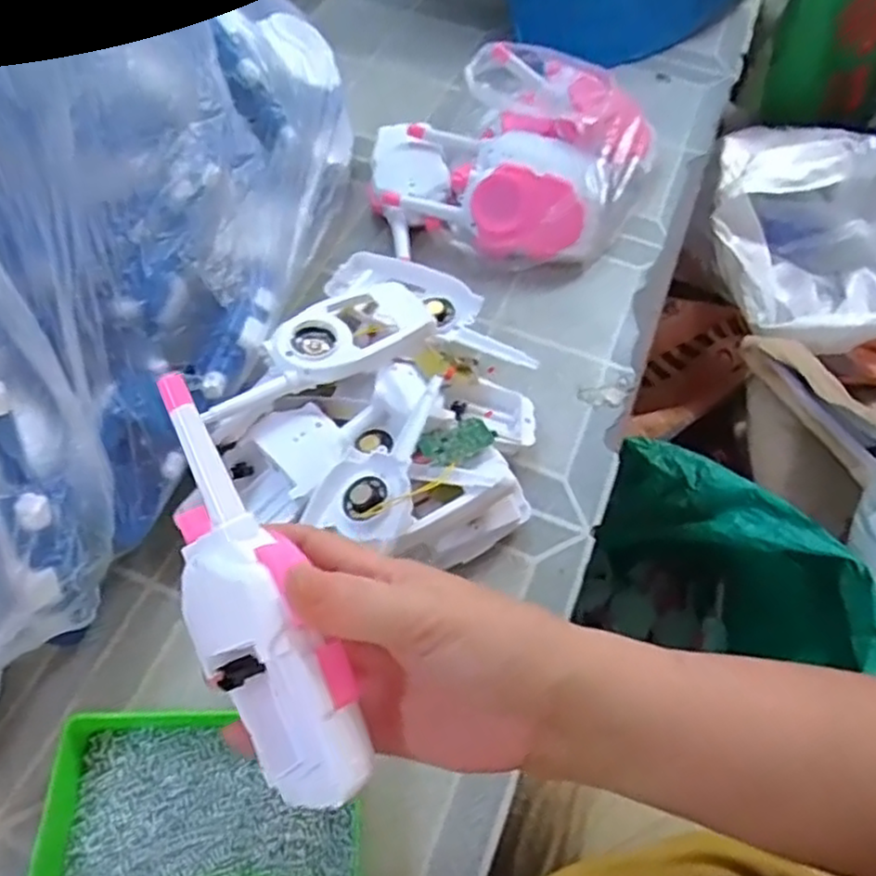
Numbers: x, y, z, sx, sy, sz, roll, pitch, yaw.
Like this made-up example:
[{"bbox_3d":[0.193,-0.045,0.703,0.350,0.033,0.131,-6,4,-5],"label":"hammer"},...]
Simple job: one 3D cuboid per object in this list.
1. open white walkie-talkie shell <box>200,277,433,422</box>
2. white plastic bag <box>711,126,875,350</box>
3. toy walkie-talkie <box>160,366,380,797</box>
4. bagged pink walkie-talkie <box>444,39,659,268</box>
[{"bbox_3d":[-0.076,-0.056,0.437,0.157,0.017,0.057,-35,67,-23],"label":"open white walkie-talkie shell"},{"bbox_3d":[0.548,-0.283,0.947,0.374,0.143,0.331,24,60,12],"label":"white plastic bag"},{"bbox_3d":[-0.075,0.058,0.261,0.044,0.049,0.164,-22,85,-17],"label":"toy walkie-talkie"},{"bbox_3d":[0.088,-0.229,0.560,0.170,0.091,0.181,17,59,5],"label":"bagged pink walkie-talkie"}]

